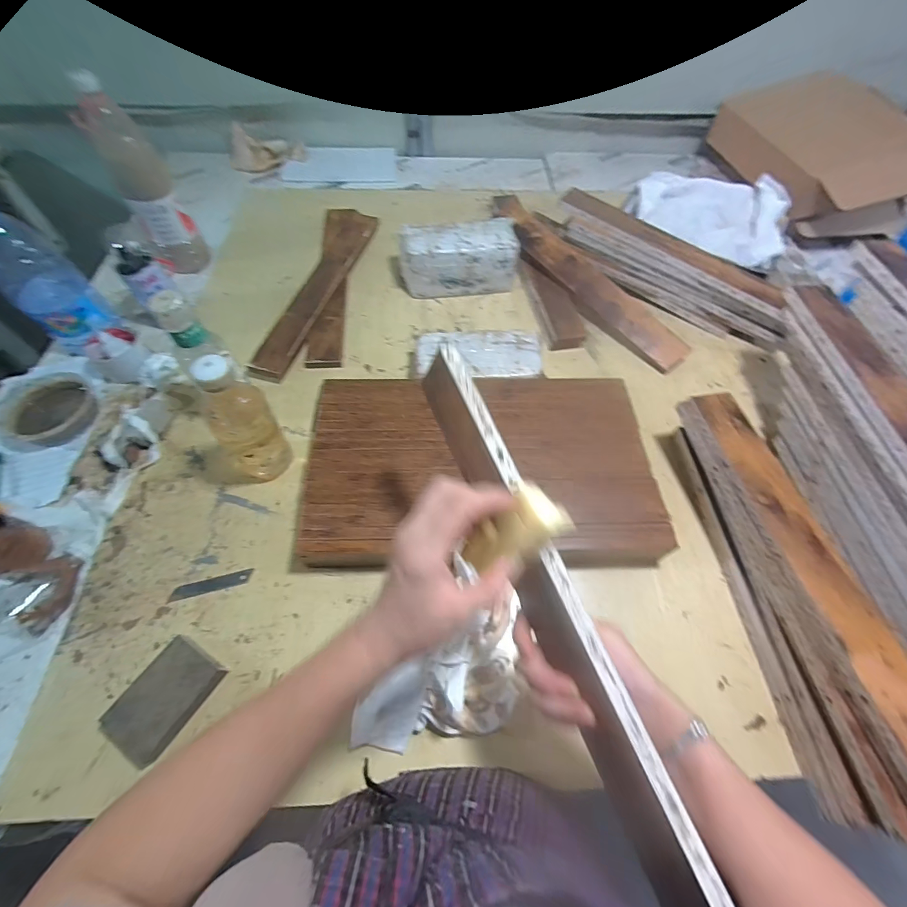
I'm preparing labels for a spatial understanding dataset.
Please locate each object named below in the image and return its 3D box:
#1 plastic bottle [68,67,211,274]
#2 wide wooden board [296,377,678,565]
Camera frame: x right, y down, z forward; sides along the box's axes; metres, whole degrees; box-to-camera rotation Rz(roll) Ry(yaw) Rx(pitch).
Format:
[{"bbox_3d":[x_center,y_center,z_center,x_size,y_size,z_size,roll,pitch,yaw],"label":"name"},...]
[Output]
[{"bbox_3d":[-0.554,-0.476,0.724,0.089,0.291,0.102,-35,66,-20],"label":"plastic bottle"},{"bbox_3d":[0.036,0.005,0.551,0.452,0.024,0.278,0,62,-2],"label":"wide wooden board"}]

